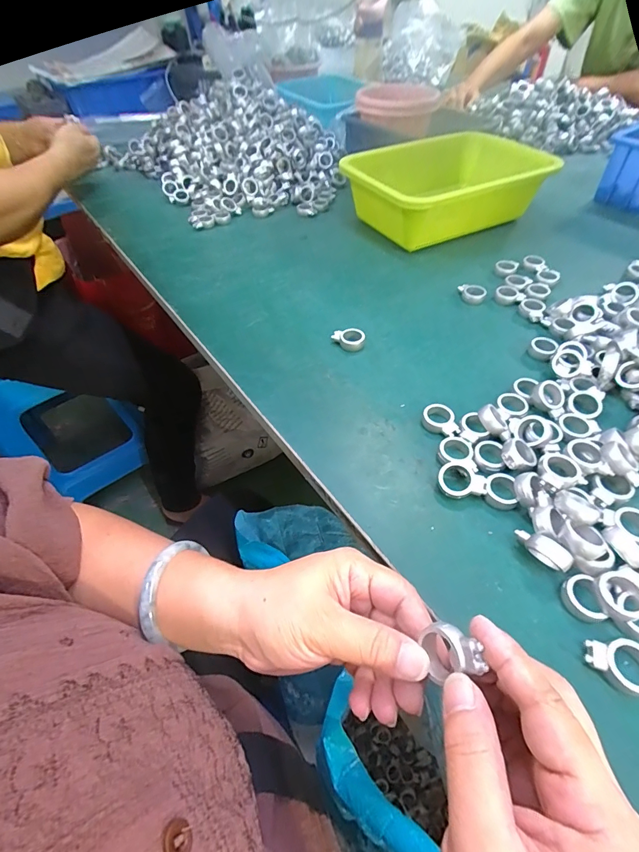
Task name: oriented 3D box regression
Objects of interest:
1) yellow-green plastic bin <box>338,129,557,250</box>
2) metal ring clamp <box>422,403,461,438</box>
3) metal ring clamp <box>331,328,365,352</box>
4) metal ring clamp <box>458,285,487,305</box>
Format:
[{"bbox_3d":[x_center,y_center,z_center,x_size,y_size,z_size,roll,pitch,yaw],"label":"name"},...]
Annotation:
[{"bbox_3d":[0.187,-0.342,0.567,0.296,0.085,0.191,-21,52,-14],"label":"yellow-green plastic bin"},{"bbox_3d":[0.102,-0.002,0.329,0.024,0.013,0.033,-10,50,-6],"label":"metal ring clamp"},{"bbox_3d":[0.030,-0.090,0.404,0.033,0.012,0.024,6,50,8],"label":"metal ring clamp"},{"bbox_3d":[0.178,-0.154,0.456,0.032,0.014,0.024,18,53,18],"label":"metal ring clamp"}]

